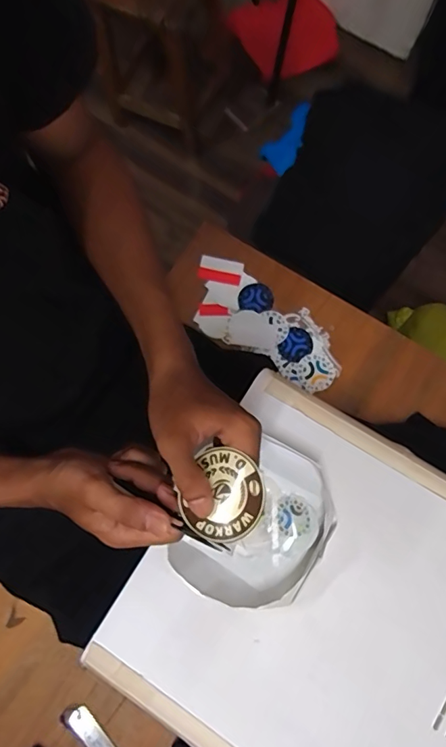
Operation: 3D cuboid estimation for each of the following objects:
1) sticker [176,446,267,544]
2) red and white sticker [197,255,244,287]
[{"bbox_3d":[0.000,0.091,0.338,0.059,0.006,0.063,-6,72,18],"label":"sticker"},{"bbox_3d":[-0.005,-0.171,0.764,0.072,0.005,0.039,14,91,4],"label":"red and white sticker"}]

